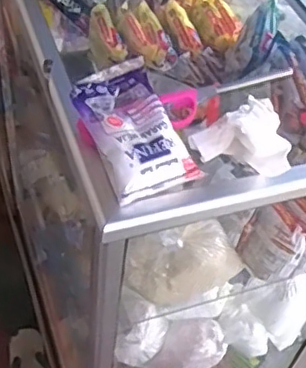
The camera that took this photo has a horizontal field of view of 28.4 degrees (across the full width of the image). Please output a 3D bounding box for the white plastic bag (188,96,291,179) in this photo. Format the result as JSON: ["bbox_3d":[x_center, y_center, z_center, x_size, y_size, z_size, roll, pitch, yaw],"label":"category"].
[{"bbox_3d":[0.105,-0.053,0.612,0.094,0.044,0.103,29,53,18],"label":"white plastic bag"}]

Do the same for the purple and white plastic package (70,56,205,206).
[{"bbox_3d":[-0.020,-0.053,0.582,0.083,0.044,0.133,-21,55,-22],"label":"purple and white plastic package"}]

